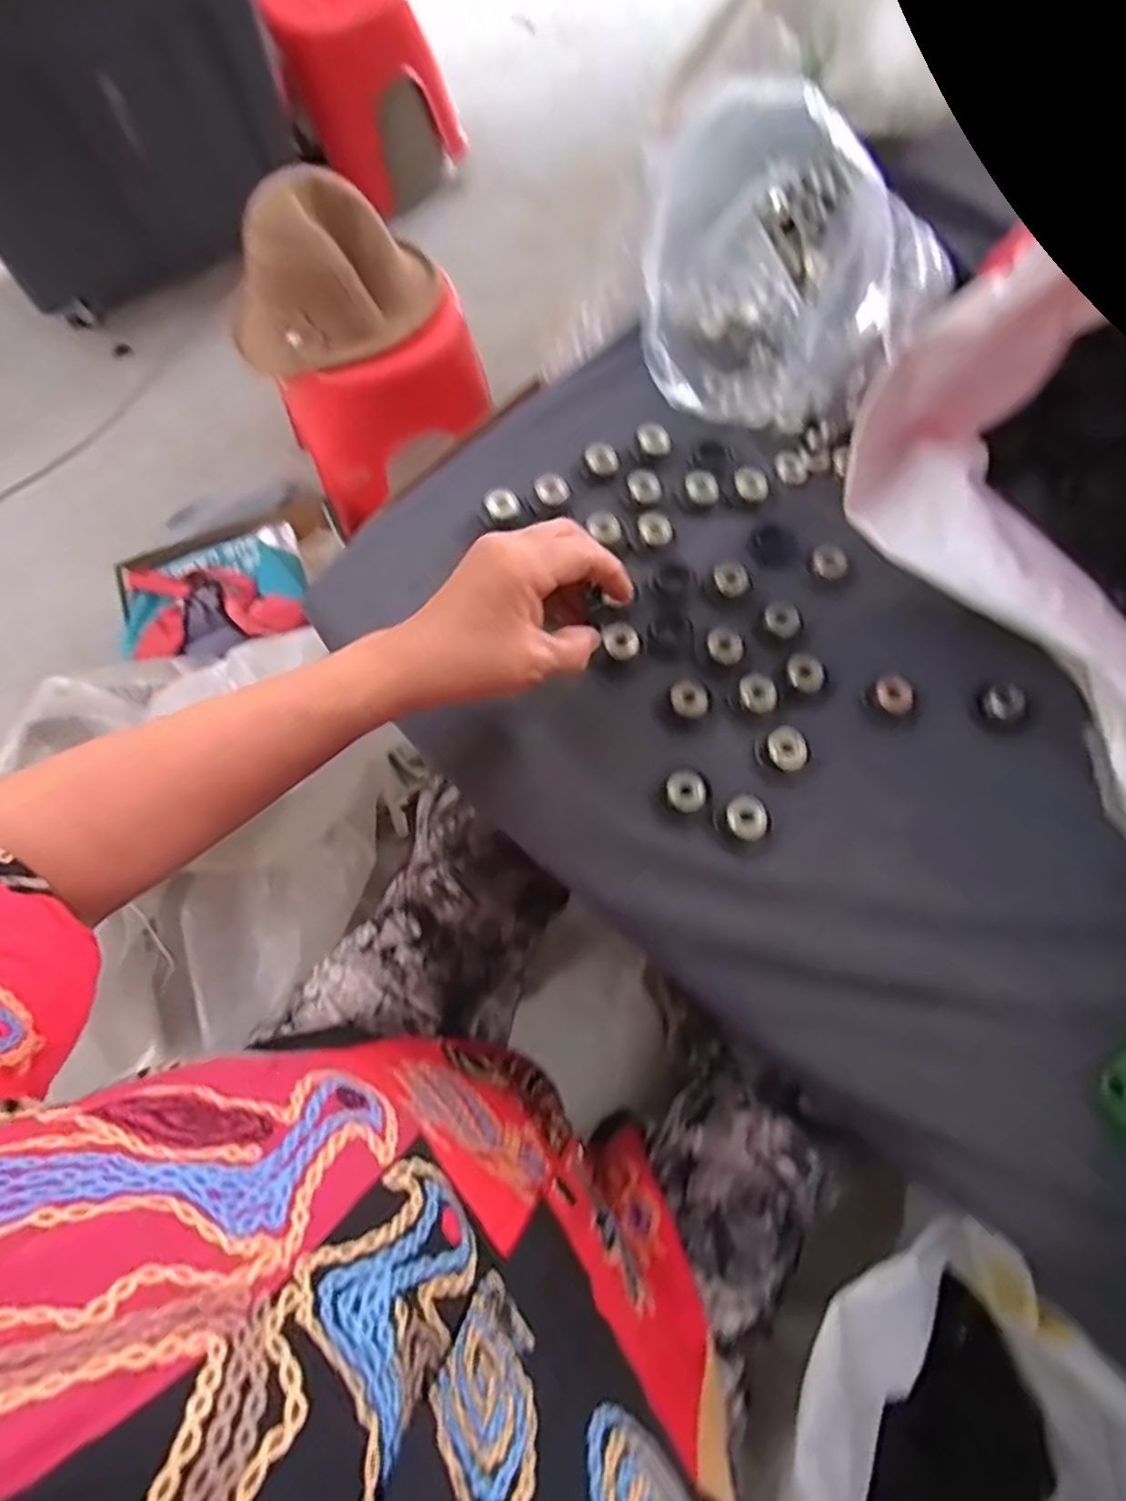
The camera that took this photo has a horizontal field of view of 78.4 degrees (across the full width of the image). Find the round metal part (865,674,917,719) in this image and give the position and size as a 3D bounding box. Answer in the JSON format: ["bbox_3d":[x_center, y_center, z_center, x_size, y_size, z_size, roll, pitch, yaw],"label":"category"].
[{"bbox_3d":[0.200,-0.033,0.420,0.027,0.012,0.022,40,73,14],"label":"round metal part"}]

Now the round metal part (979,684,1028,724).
[{"bbox_3d":[0.266,-0.028,0.416,0.020,0.015,0.023,-31,71,-12],"label":"round metal part"}]

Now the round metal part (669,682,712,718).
[{"bbox_3d":[0.078,-0.031,0.421,0.025,0.009,0.020,12,68,4],"label":"round metal part"}]

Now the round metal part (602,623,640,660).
[{"bbox_3d":[0.036,-0.069,0.433,0.020,0.008,0.024,-23,70,-10],"label":"round metal part"}]

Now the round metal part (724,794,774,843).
[{"bbox_3d":[0.105,0.038,0.388,0.025,0.007,0.025,0,68,-1],"label":"round metal part"}]

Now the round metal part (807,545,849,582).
[{"bbox_3d":[0.177,-0.125,0.461,0.025,0.007,0.024,0,68,-1],"label":"round metal part"}]

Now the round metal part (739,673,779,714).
[{"bbox_3d":[0.119,-0.035,0.420,0.022,0.006,0.025,5,68,1],"label":"round metal part"}]

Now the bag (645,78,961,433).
[{"bbox_3d":[0.158,-0.344,0.482,0.185,0.144,0.178,19,69,7],"label":"bag"}]

